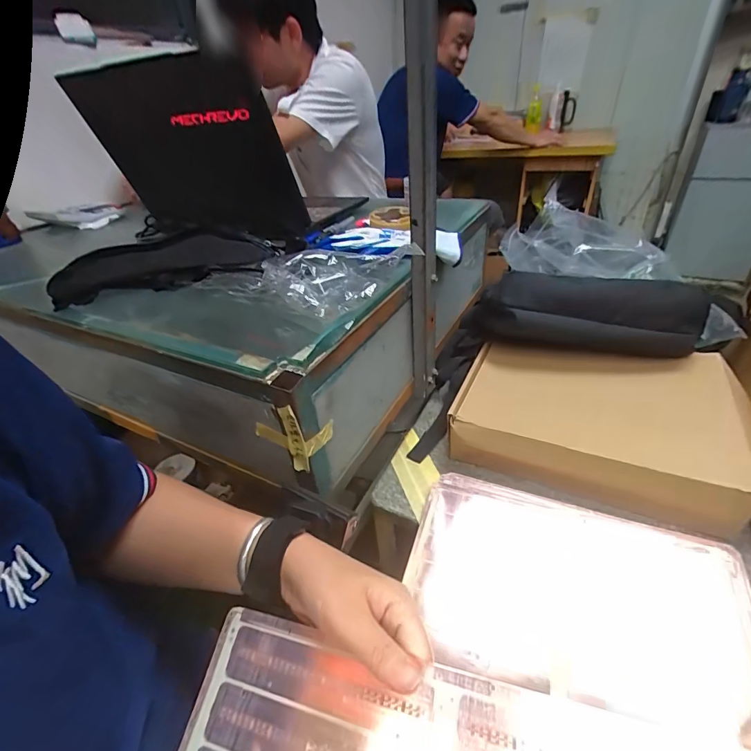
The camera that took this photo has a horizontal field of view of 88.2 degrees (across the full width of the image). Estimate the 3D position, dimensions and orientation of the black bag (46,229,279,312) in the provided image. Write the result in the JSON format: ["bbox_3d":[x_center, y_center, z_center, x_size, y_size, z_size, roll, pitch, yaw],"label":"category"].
[{"bbox_3d":[-0.285,-0.154,0.530,0.285,0.044,0.105,-7,35,0],"label":"black bag"}]

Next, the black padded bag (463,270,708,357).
[{"bbox_3d":[0.305,-0.095,0.595,0.317,0.096,0.124,7,38,19],"label":"black padded bag"}]

